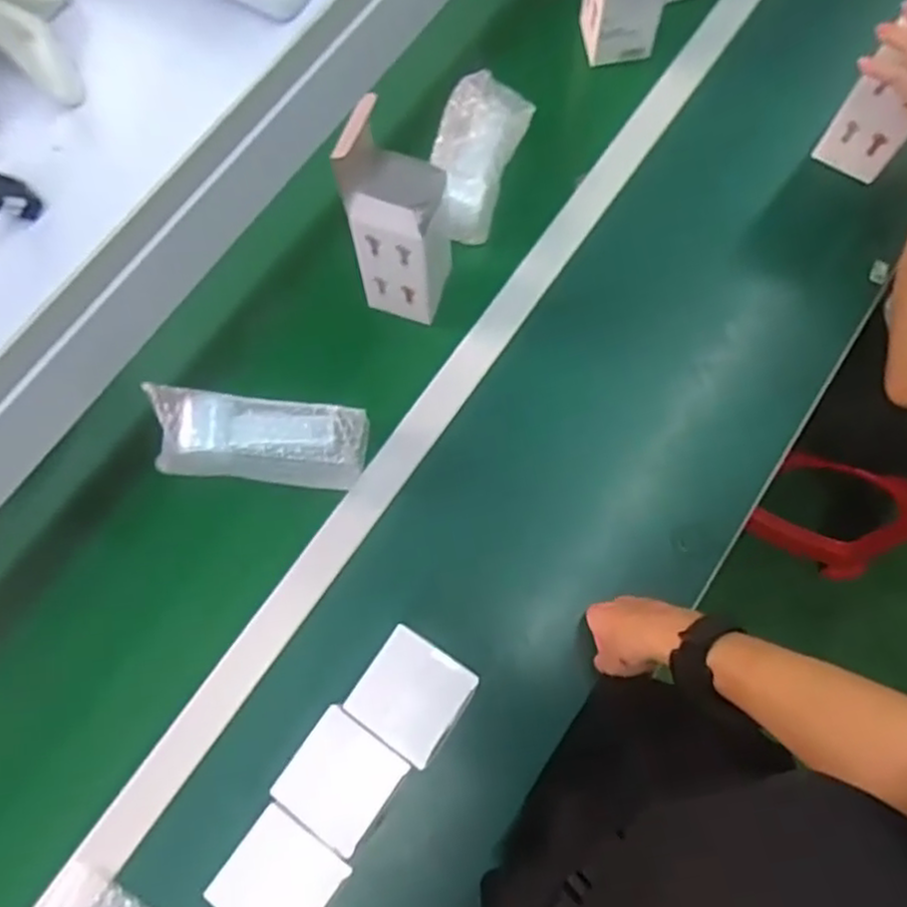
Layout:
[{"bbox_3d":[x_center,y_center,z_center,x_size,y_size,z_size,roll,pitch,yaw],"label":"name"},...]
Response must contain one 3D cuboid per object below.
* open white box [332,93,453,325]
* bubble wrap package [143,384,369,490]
[{"bbox_3d":[-0.048,-0.218,0.675,0.069,0.216,0.083,21,74,8],"label":"open white box"},{"bbox_3d":[-0.189,-0.011,0.719,0.213,0.061,0.078,6,72,4],"label":"bubble wrap package"}]

